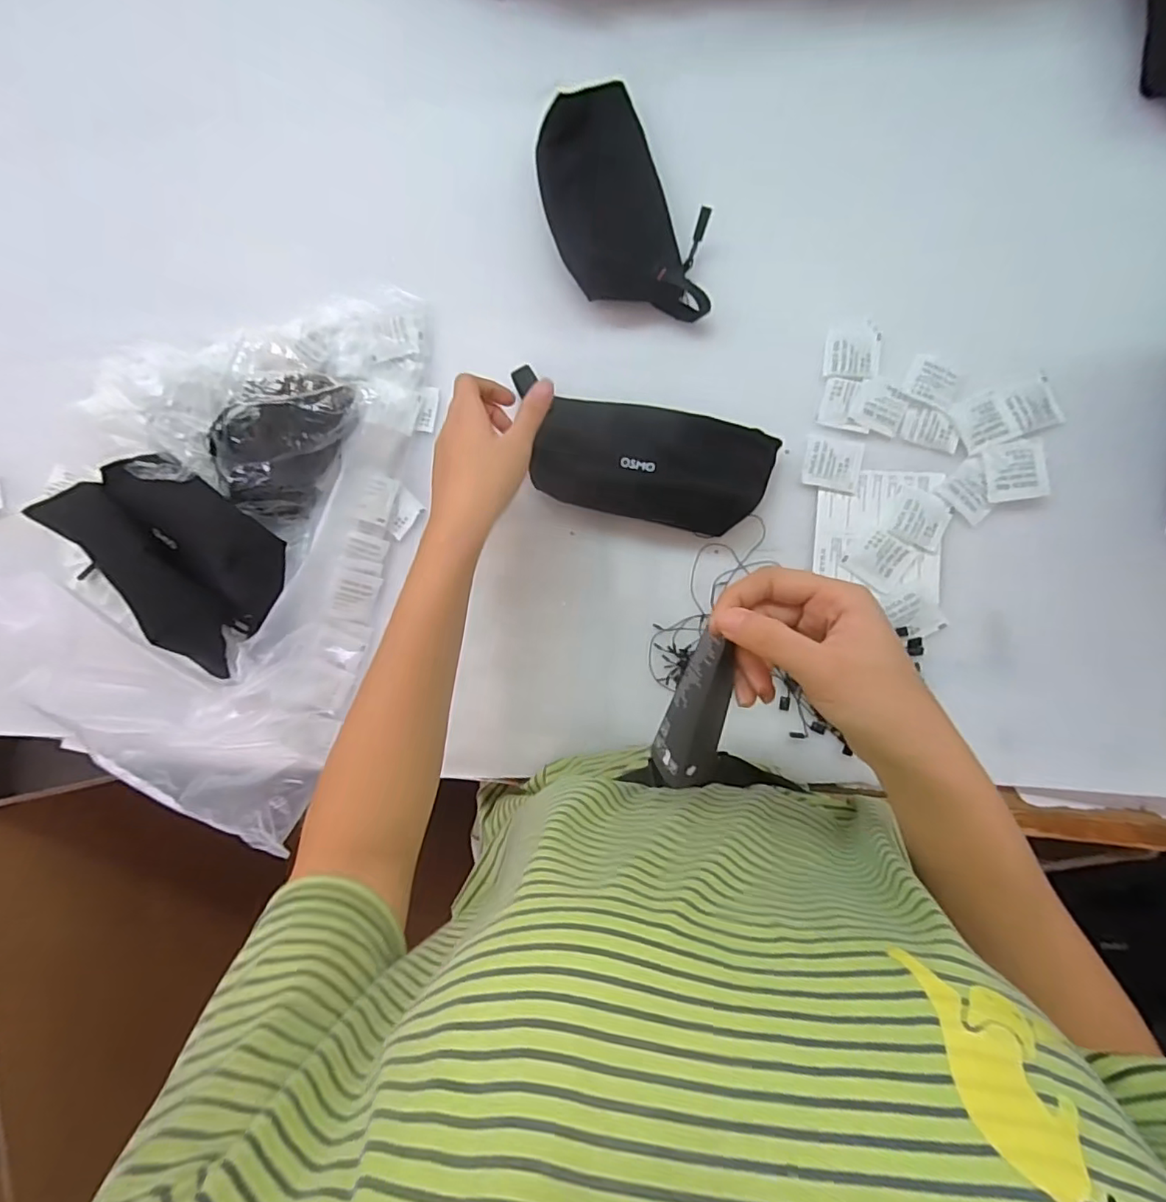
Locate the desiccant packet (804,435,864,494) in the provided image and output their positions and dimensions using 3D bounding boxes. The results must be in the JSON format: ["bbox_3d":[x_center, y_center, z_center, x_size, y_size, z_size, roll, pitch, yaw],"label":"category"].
[{"bbox_3d":[0.192,-0.105,0.443,0.042,0.004,0.040,11,88,9],"label":"desiccant packet"}]

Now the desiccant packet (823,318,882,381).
[{"bbox_3d":[0.209,-0.195,0.445,0.039,0.004,0.046,8,87,9],"label":"desiccant packet"}]

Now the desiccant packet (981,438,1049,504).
[{"bbox_3d":[0.312,-0.094,0.415,0.038,0.009,0.044,-4,86,8],"label":"desiccant packet"}]

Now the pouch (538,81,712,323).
[{"bbox_3d":[0.031,-0.311,0.465,0.106,0.039,0.199,-31,82,5],"label":"pouch"}]

